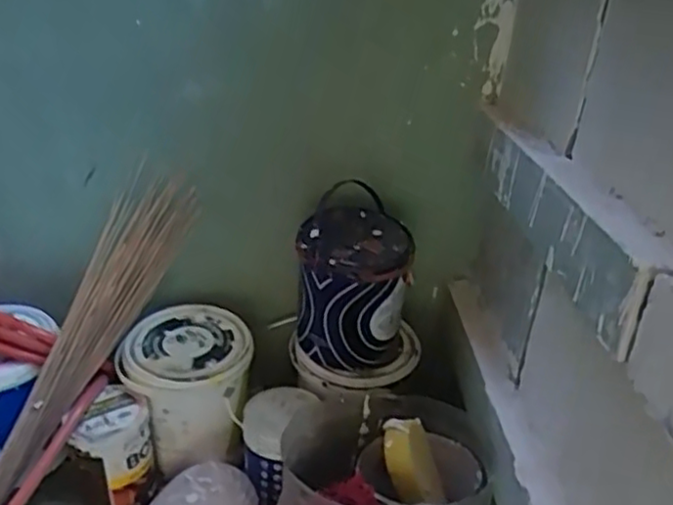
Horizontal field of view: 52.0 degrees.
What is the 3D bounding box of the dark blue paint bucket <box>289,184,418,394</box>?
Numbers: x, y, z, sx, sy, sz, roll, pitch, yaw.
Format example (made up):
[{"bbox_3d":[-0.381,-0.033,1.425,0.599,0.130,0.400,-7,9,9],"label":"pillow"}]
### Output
[{"bbox_3d":[0.025,0.054,0.954,0.167,0.222,0.156,14,25,26],"label":"dark blue paint bucket"}]

